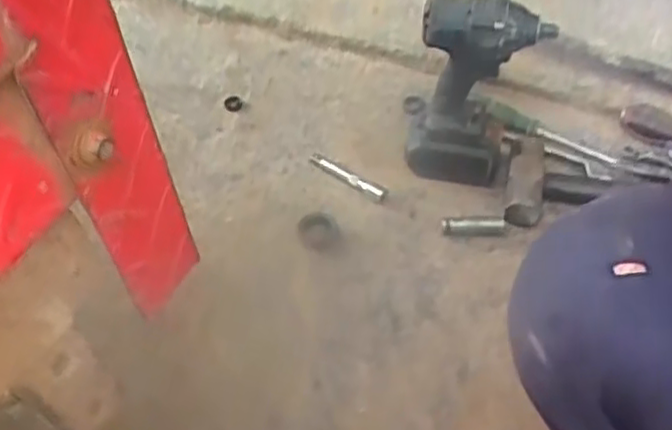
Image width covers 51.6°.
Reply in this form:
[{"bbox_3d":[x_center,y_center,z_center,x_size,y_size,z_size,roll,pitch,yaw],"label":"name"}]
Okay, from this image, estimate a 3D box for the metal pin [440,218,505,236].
[{"bbox_3d":[0.173,0.013,0.878,0.079,0.026,0.020,-4,51,2],"label":"metal pin"}]

